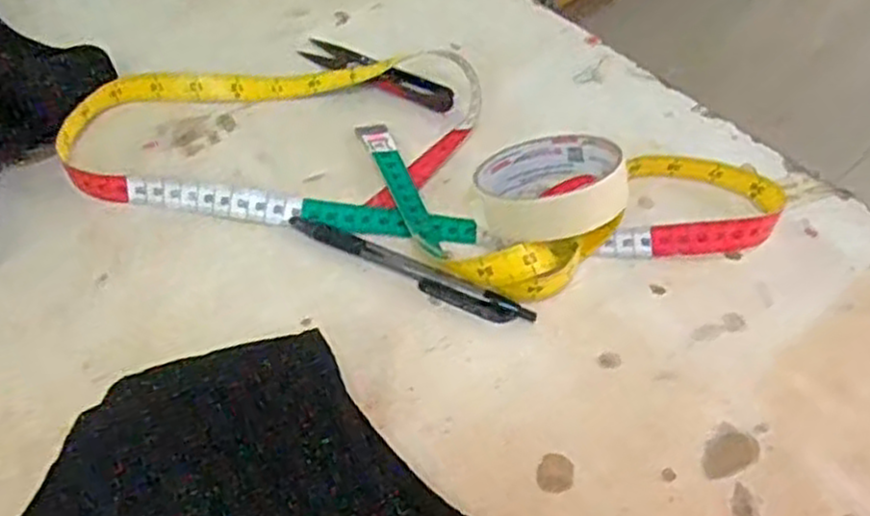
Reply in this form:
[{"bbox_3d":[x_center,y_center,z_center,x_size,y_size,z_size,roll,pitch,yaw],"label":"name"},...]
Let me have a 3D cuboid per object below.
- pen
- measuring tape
[{"bbox_3d":[-0.015,0.005,0.416,0.141,0.009,0.013,24,52,15],"label":"pen"},{"bbox_3d":[-0.006,-0.065,0.465,0.412,0.027,0.175,14,50,6],"label":"measuring tape"}]

